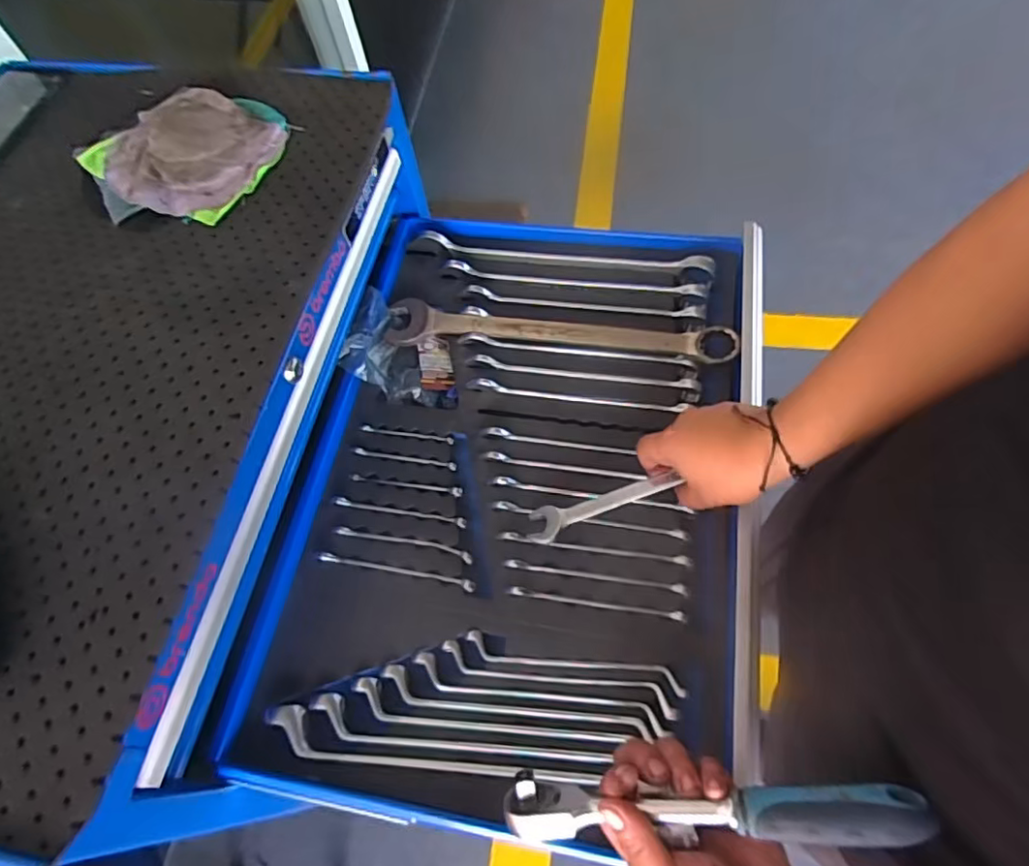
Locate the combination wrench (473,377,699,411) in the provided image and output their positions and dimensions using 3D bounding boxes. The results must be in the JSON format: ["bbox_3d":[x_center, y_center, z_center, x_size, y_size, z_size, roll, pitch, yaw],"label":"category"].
[{"bbox_3d":[0.060,-0.038,0.607,0.216,0.021,0.010,6,63,9],"label":"combination wrench"}]

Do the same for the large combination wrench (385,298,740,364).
[{"bbox_3d":[0.042,-0.107,0.635,0.357,0.015,0.054,5,65,11],"label":"large combination wrench"}]

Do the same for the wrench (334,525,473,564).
[{"bbox_3d":[-0.102,0.101,0.559,0.131,0.005,0.012,9,64,11],"label":"wrench"}]

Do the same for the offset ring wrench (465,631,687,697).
[{"bbox_3d":[0.048,0.189,0.501,0.179,0.016,0.021,8,64,10],"label":"offset ring wrench"}]

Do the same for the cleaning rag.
[{"bbox_3d":[-0.307,-0.266,0.576,0.173,0.022,0.161,-39,65,-14],"label":"cleaning rag"}]

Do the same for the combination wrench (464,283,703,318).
[{"bbox_3d":[0.074,-0.141,0.654,0.250,0.025,0.015,6,63,9],"label":"combination wrench"}]

